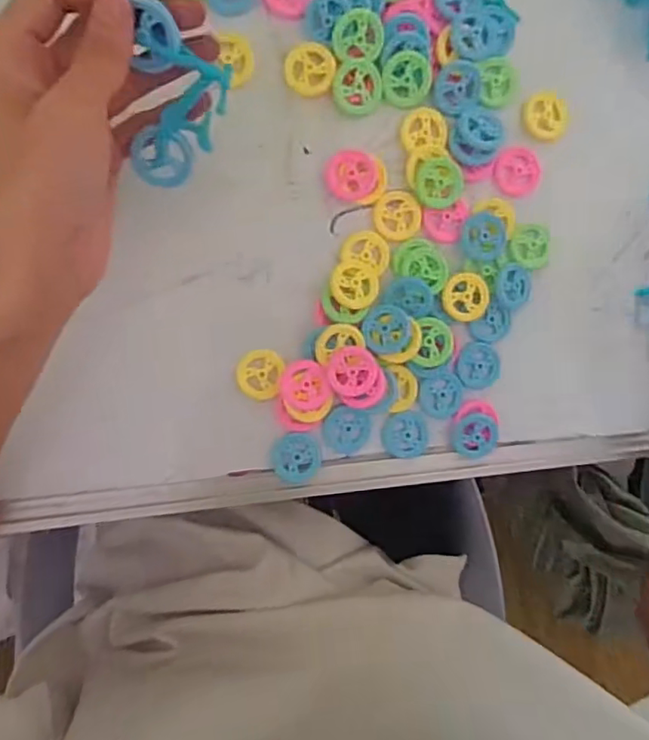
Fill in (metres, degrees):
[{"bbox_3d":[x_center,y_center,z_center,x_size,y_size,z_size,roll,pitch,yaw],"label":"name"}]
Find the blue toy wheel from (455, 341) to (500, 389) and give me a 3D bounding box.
[{"bbox_3d":[0.099,-0.003,0.367,0.029,0.007,0.028,-1,94,-9],"label":"blue toy wheel"}]

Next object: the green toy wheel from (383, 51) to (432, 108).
[{"bbox_3d":[0.050,-0.173,0.341,0.030,0.004,0.029,-3,116,-6],"label":"green toy wheel"}]

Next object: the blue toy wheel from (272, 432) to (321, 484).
[{"bbox_3d":[-0.016,0.054,0.348,0.028,0.004,0.030,-1,94,-9],"label":"blue toy wheel"}]

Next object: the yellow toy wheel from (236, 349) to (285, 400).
[{"bbox_3d":[-0.039,0.002,0.343,0.026,0.008,0.029,8,93,-9],"label":"yellow toy wheel"}]

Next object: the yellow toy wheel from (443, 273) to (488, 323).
[{"bbox_3d":[0.088,-0.045,0.358,0.030,0.005,0.029,-3,94,-9],"label":"yellow toy wheel"}]

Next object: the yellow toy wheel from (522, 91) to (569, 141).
[{"bbox_3d":[0.141,-0.161,0.364,0.030,0.005,0.029,-1,94,-9],"label":"yellow toy wheel"}]

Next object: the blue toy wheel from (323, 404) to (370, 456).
[{"bbox_3d":[0.014,0.038,0.354,0.028,0.004,0.029,-1,94,-9],"label":"blue toy wheel"}]

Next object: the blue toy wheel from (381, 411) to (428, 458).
[{"bbox_3d":[0.050,0.041,0.360,0.029,0.004,0.028,-1,94,-9],"label":"blue toy wheel"}]

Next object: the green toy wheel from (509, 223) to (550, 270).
[{"bbox_3d":[0.132,-0.080,0.369,0.028,0.007,0.028,-1,94,-9],"label":"green toy wheel"}]

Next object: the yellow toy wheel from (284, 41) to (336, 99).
[{"bbox_3d":[-0.008,-0.175,0.333,0.028,0.006,0.030,-1,94,-9],"label":"yellow toy wheel"}]

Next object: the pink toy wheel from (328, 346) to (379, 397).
[{"bbox_3d":[0.017,0.001,0.339,0.029,0.005,0.030,-1,94,-9],"label":"pink toy wheel"}]

